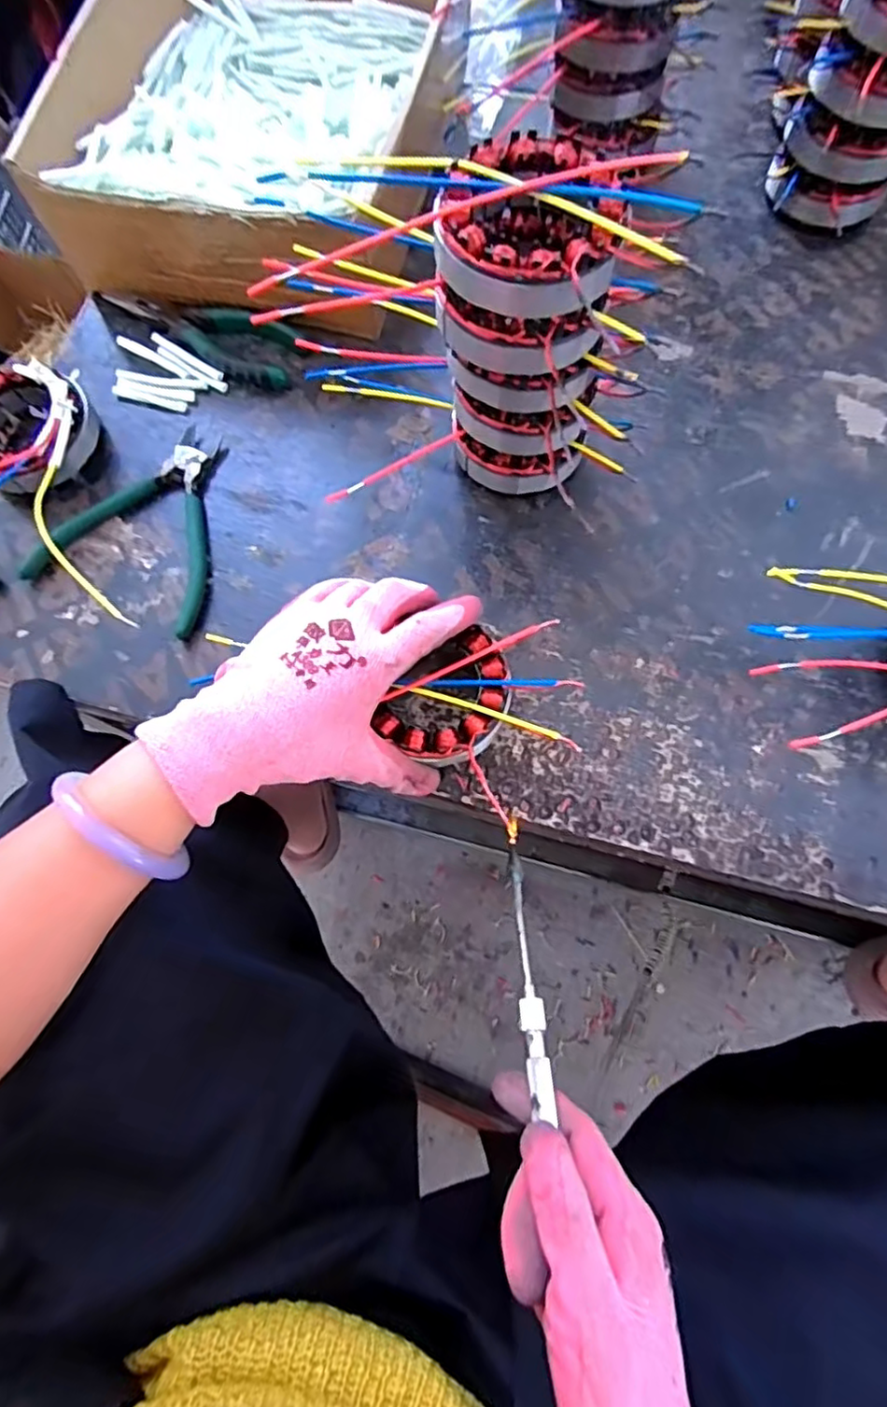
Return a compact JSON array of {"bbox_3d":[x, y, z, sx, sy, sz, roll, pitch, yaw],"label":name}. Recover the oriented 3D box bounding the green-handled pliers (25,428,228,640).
[{"bbox_3d":[-0.188,-0.122,0.414,0.115,0.014,0.138,20,73,8],"label":"green-handled pliers"}]

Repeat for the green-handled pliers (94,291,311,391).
[{"bbox_3d":[-0.176,-0.275,0.463,0.155,0.016,0.062,20,73,8],"label":"green-handled pliers"}]

